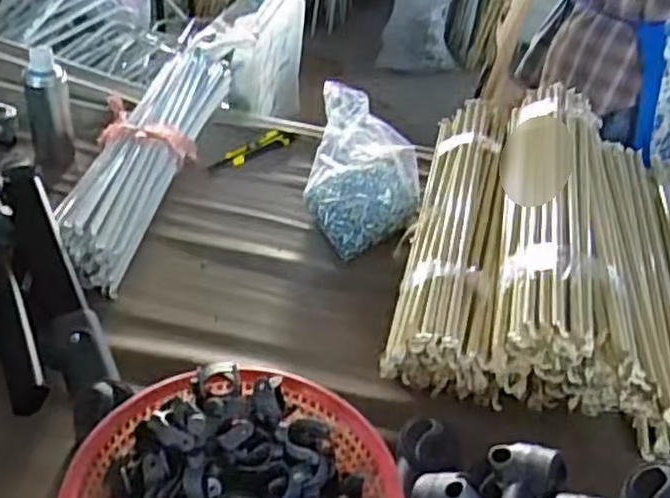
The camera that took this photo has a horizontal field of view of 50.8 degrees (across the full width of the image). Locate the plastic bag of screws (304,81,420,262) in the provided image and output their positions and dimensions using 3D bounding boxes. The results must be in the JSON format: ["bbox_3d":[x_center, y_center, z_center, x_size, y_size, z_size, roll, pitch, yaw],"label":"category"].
[{"bbox_3d":[0.051,-0.124,1.130,0.177,0.158,0.254,11,38,3],"label":"plastic bag of screws"}]

